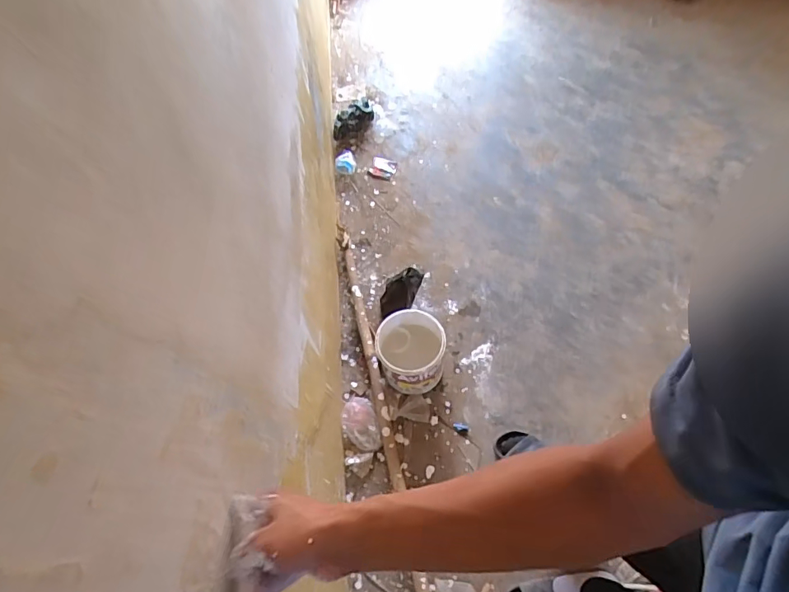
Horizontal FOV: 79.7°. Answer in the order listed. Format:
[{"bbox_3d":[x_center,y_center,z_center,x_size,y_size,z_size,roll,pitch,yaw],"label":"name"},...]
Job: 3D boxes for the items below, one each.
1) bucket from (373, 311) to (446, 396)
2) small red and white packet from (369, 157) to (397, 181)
[{"bbox_3d":[0.047,0.154,1.340,0.183,0.165,0.205,0,61,5],"label":"bucket"},{"bbox_3d":[-0.045,-0.485,1.803,0.100,0.015,0.093,19,66,11],"label":"small red and white packet"}]

